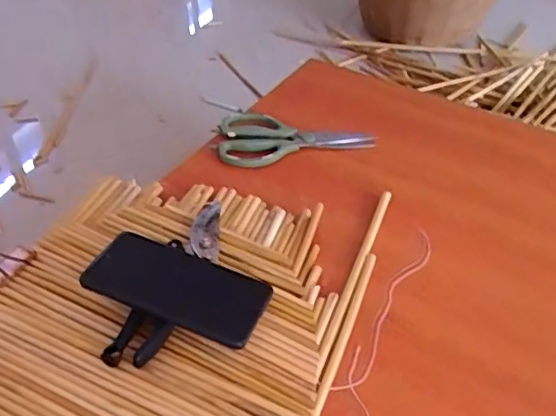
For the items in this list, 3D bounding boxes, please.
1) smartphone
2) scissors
[{"bbox_3d":[-0.091,0.072,0.519,0.157,0.011,0.074,23,51,7],"label":"smartphone"},{"bbox_3d":[0.022,-0.103,0.762,0.206,0.012,0.103,-10,44,-10],"label":"scissors"}]

